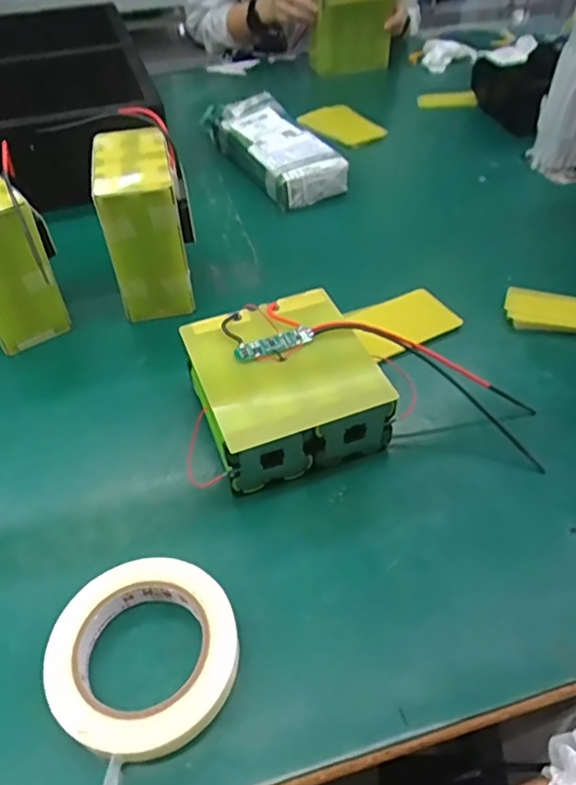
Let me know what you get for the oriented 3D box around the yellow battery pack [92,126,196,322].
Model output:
[{"bbox_3d":[-0.145,-0.177,0.614,0.084,0.142,0.133,-12,47,-7],"label":"yellow battery pack"}]

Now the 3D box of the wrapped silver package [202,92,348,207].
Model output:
[{"bbox_3d":[-0.025,-0.362,0.855,0.111,0.062,0.280,-21,49,-16],"label":"wrapped silver package"}]

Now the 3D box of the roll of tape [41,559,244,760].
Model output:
[{"bbox_3d":[-0.089,0.161,0.366,0.113,0.022,0.112,1,43,-1],"label":"roll of tape"}]

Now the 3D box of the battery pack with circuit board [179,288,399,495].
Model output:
[{"bbox_3d":[-0.004,-0.001,0.494,0.139,0.091,0.138,-16,48,-12],"label":"battery pack with circuit board"}]

